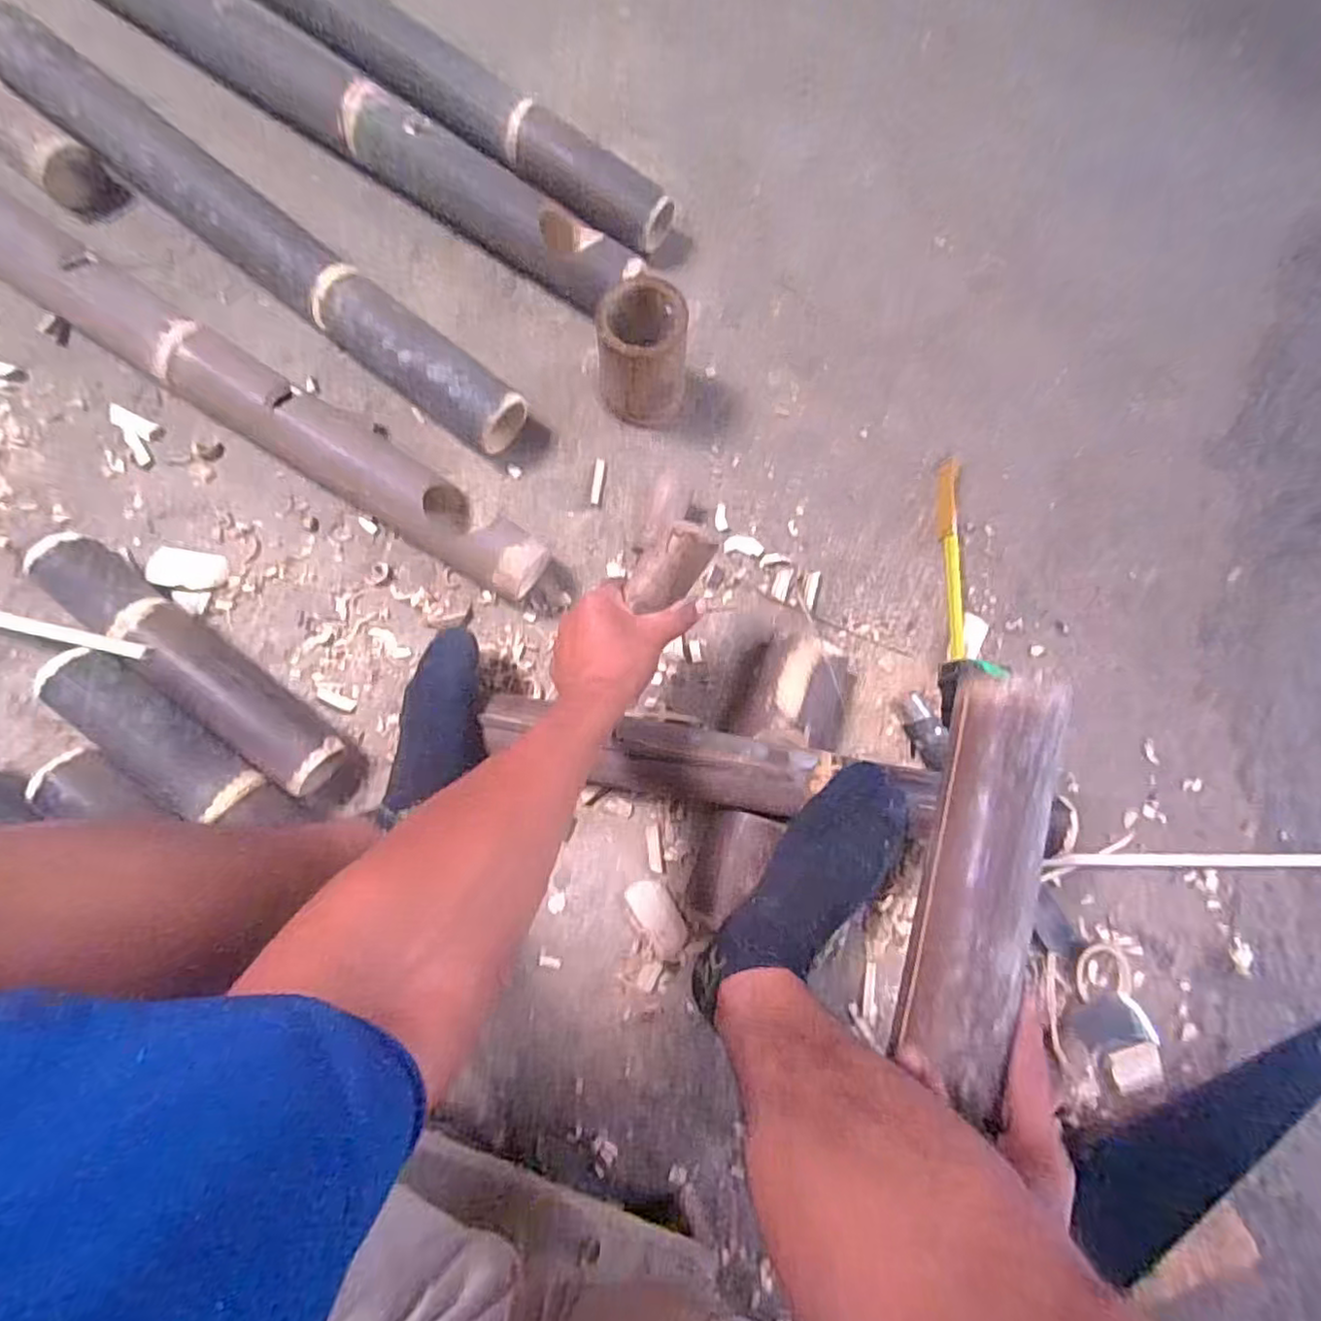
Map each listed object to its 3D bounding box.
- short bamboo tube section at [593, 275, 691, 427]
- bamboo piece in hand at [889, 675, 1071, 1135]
[{"bbox_3d":[-0.018,-0.299,0.651,0.085,0.124,0.087,1,78,-6],"label":"short bamboo tube section"},{"bbox_3d":[0.215,0.140,0.435,0.064,0.035,0.263,16,78,3],"label":"bamboo piece in hand"}]

